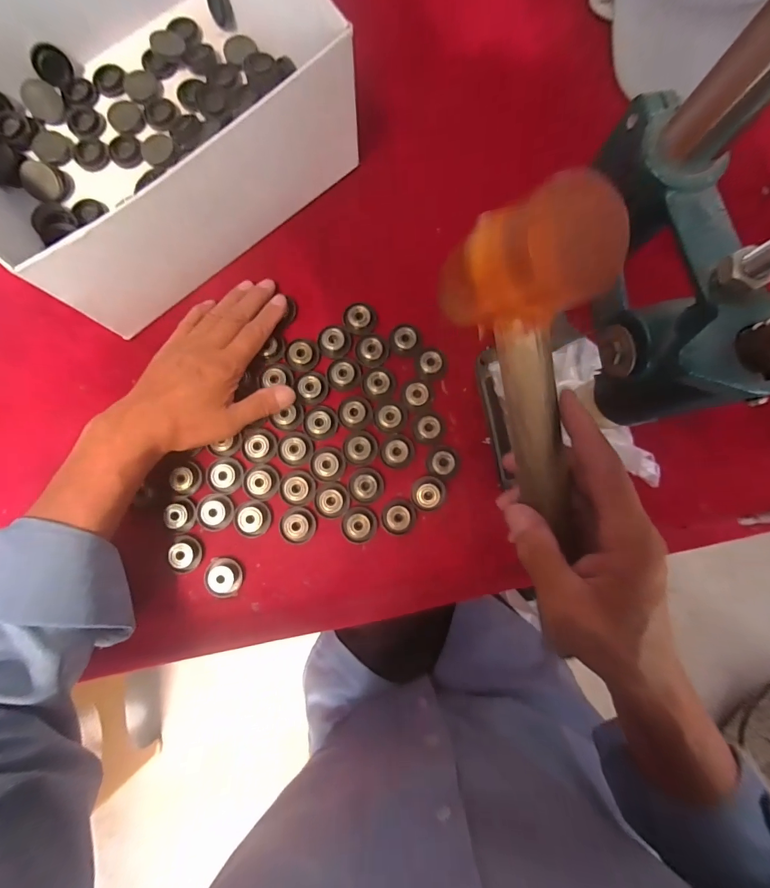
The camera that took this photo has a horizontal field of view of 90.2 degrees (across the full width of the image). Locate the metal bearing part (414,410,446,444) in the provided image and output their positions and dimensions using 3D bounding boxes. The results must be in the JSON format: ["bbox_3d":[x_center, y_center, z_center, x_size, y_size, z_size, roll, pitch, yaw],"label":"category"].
[{"bbox_3d":[0.043,-0.016,0.366,0.033,0.012,0.030,0,85,-2],"label":"metal bearing part"}]

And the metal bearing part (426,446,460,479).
[{"bbox_3d":[0.056,0.017,0.364,0.031,0.008,0.030,0,85,-2],"label":"metal bearing part"}]

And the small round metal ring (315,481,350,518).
[{"bbox_3d":[-0.049,0.053,0.356,0.032,0.004,0.033,0,85,-2],"label":"small round metal ring"}]

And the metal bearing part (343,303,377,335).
[{"bbox_3d":[-0.024,-0.122,0.377,0.032,0.017,0.026,0,85,-2],"label":"metal bearing part"}]

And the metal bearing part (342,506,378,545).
[{"bbox_3d":[-0.024,0.076,0.357,0.031,0.006,0.034,-3,85,-2],"label":"metal bearing part"}]

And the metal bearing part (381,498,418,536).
[{"bbox_3d":[0.013,0.068,0.357,0.032,0.008,0.032,0,85,-2],"label":"metal bearing part"}]

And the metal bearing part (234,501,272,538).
[{"bbox_3d":[-0.123,0.070,0.353,0.033,0.006,0.033,-3,85,-2],"label":"metal bearing part"}]

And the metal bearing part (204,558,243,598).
[{"bbox_3d":[-0.148,0.122,0.349,0.033,0.009,0.035,-3,85,-2],"label":"metal bearing part"}]

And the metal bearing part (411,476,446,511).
[{"bbox_3d":[0.041,0.046,0.361,0.031,0.010,0.031,7,85,-1],"label":"metal bearing part"}]

